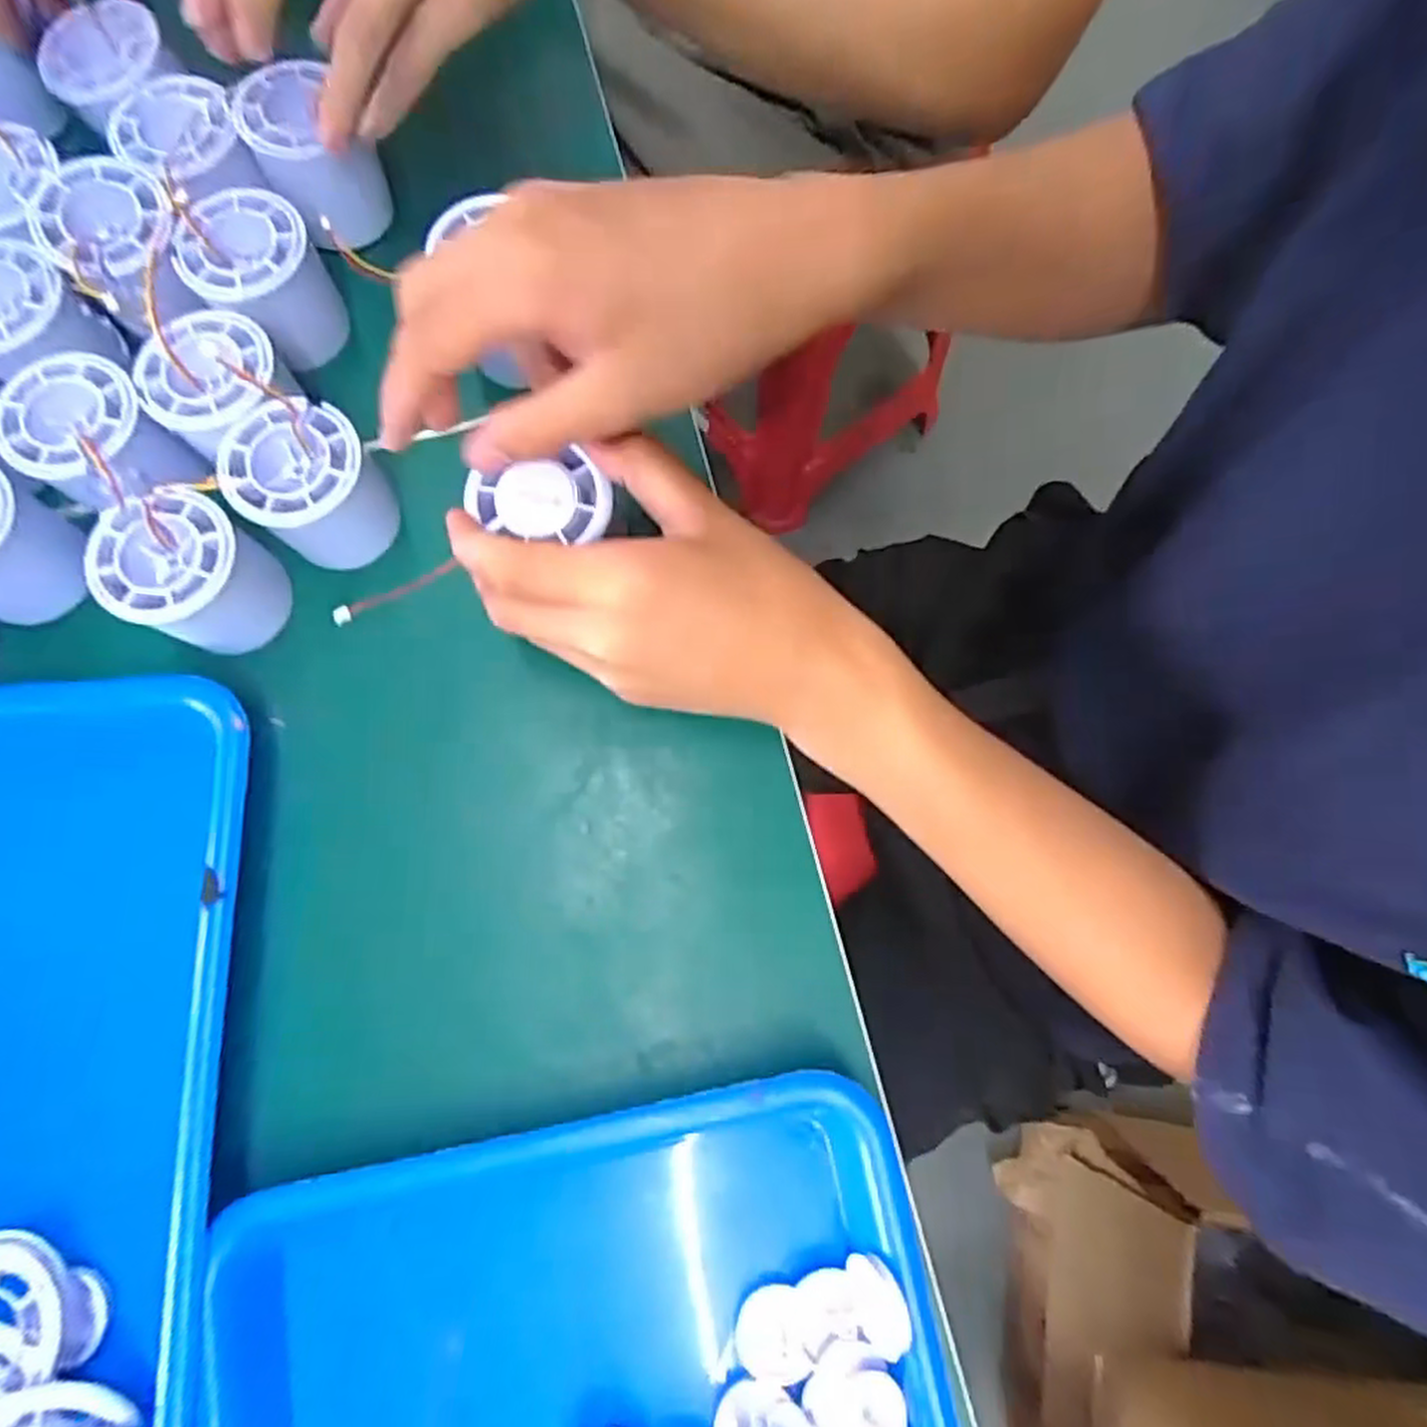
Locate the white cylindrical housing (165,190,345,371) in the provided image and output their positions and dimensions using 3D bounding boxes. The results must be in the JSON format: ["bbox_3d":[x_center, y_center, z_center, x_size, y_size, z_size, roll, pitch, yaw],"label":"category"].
[{"bbox_3d":[-0.203,-0.196,0.356,0.051,0.052,0.056,0,78,-1],"label":"white cylindrical housing"}]

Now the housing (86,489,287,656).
[{"bbox_3d":[-0.214,-0.056,0.325,0.049,0.053,0.052,0,78,-1],"label":"housing"}]

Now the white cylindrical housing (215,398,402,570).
[{"bbox_3d":[-0.169,-0.096,0.333,0.053,0.050,0.051,0,78,-1],"label":"white cylindrical housing"}]

